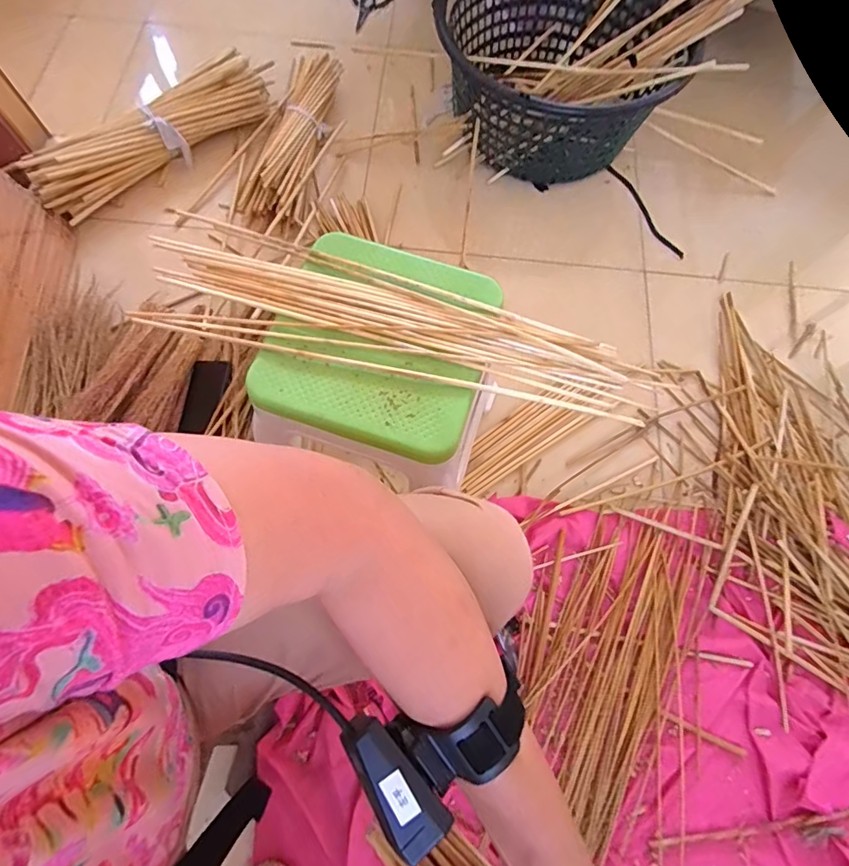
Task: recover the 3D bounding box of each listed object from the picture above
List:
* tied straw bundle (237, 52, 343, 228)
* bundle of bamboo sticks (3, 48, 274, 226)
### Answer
[{"bbox_3d":[-0.273,-0.654,1.035,0.132,0.082,0.454,15,71,4],"label":"tied straw bundle"},{"bbox_3d":[-0.534,-0.613,0.978,0.530,0.112,0.101,-38,76,-14],"label":"bundle of bamboo sticks"}]

